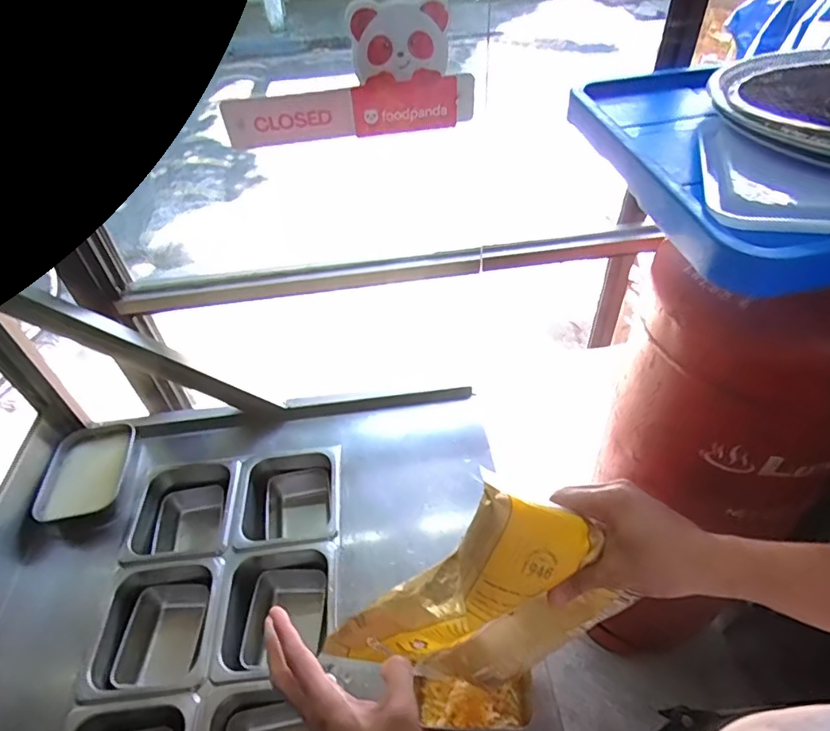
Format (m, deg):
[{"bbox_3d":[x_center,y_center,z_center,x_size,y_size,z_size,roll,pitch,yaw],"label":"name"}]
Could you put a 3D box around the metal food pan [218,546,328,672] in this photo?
[{"bbox_3d":[-0.193,0.370,0.753,0.141,0.116,0.164,-5,45,0],"label":"metal food pan"}]

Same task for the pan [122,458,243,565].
[{"bbox_3d":[-0.365,0.261,0.860,0.169,0.114,0.182,-6,45,-2],"label":"pan"}]

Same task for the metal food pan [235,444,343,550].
[{"bbox_3d":[-0.199,0.248,0.872,0.162,0.135,0.182,-5,45,-1],"label":"metal food pan"}]

